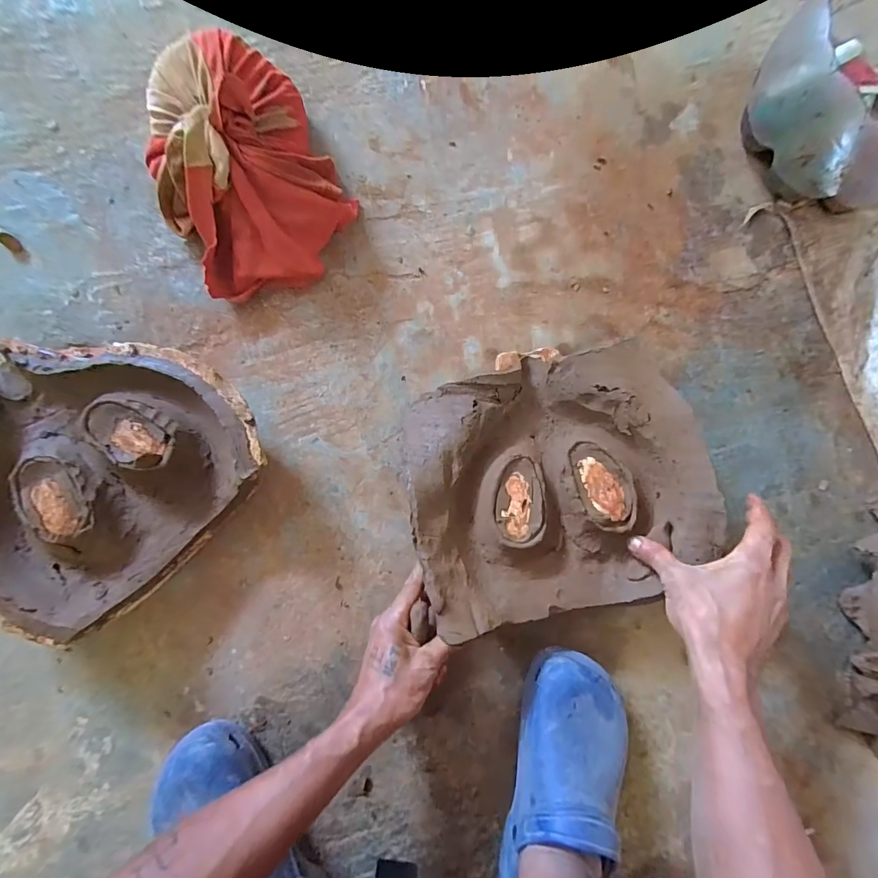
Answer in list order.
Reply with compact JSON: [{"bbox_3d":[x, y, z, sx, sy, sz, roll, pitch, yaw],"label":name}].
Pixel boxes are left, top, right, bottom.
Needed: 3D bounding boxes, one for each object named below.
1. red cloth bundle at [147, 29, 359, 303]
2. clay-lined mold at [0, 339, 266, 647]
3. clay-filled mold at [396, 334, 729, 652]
[{"bbox_3d":[-0.210,-0.290,0.455,0.191,0.101,0.237,-30,87,-7],"label":"red cloth bundle"},{"bbox_3d":[-0.341,0.017,0.430,0.276,0.068,0.261,-44,89,-7],"label":"clay-lined mold"},{"bbox_3d":[0.121,0.041,0.437,0.299,0.048,0.260,-11,85,-6],"label":"clay-filled mold"}]

